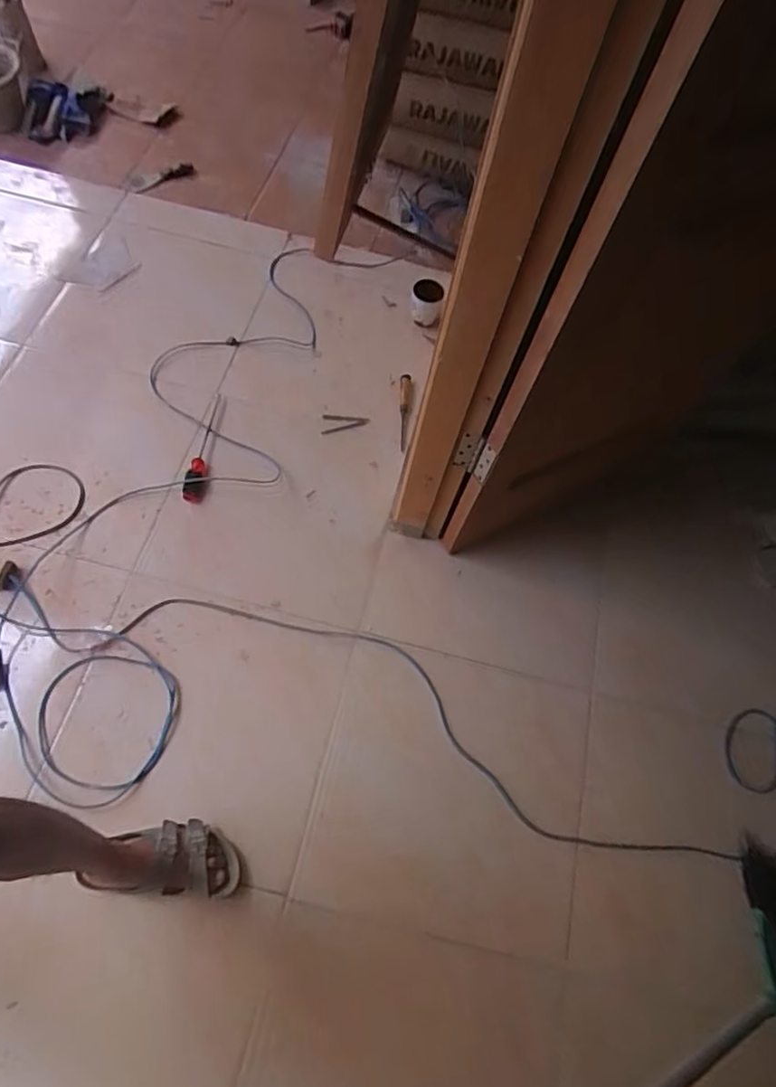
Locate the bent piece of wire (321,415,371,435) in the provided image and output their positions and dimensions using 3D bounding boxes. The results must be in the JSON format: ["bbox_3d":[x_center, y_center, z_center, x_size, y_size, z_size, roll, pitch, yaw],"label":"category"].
[{"bbox_3d":[-0.105,-0.298,1.481,0.117,0.013,0.054,-6,66,-6],"label":"bent piece of wire"}]

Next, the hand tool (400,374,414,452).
[{"bbox_3d":[0.043,-0.327,1.484,0.032,0.024,0.236,4,65,-1],"label":"hand tool"}]

